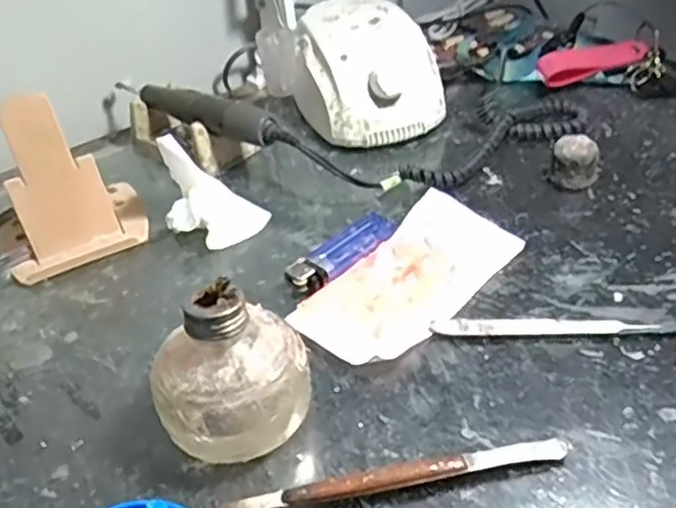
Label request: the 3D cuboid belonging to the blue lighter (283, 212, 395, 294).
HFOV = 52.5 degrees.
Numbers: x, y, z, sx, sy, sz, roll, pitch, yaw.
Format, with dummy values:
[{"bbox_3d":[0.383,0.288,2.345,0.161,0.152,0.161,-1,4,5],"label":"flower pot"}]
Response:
[{"bbox_3d":[0.002,-0.002,0.439,0.080,0.012,0.027,-33,46,-29],"label":"blue lighter"}]

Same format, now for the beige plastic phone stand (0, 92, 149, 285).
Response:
[{"bbox_3d":[-0.190,-0.050,0.460,0.096,0.100,0.077,-24,43,-21],"label":"beige plastic phone stand"}]

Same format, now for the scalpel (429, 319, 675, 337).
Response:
[{"bbox_3d":[0.120,0.040,0.374,0.135,0.005,0.010,-1,40,7],"label":"scalpel"}]

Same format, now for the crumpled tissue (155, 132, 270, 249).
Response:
[{"bbox_3d":[-0.082,-0.041,0.458,0.063,0.067,0.050,-7,39,-1],"label":"crumpled tissue"}]

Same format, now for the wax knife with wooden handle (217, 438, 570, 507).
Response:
[{"bbox_3d":[0.024,0.102,0.310,0.161,0.010,0.010,-9,40,-4],"label":"wax knife with wooden handle"}]

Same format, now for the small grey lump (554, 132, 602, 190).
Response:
[{"bbox_3d":[0.167,-0.064,0.478,0.030,0.035,0.026,11,43,20],"label":"small grey lump"}]

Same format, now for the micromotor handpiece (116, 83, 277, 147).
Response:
[{"bbox_3d":[-0.117,-0.116,0.543,0.176,0.022,0.024,20,46,28],"label":"micromotor handpiece"}]

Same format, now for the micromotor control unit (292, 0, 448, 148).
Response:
[{"bbox_3d":[0.020,-0.151,0.568,0.102,0.082,0.126,-15,40,-11],"label":"micromotor control unit"}]

